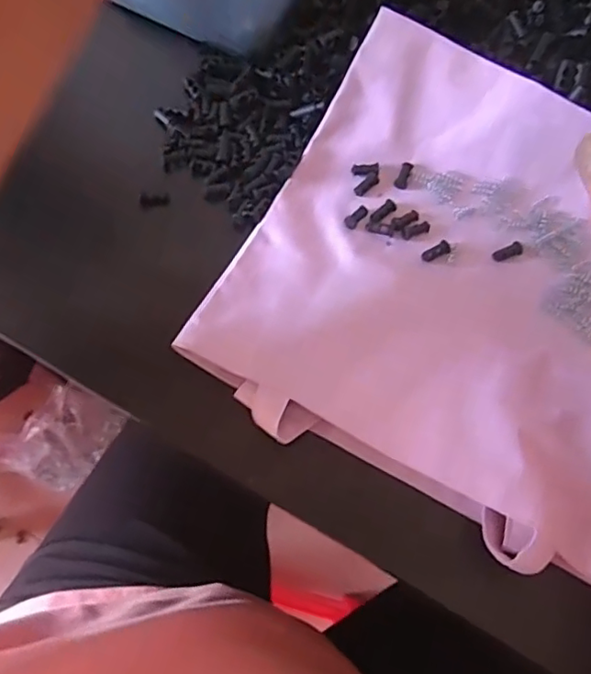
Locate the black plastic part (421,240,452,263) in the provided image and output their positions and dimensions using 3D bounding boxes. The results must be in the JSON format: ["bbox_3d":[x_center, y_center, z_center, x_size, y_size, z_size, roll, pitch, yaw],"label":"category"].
[{"bbox_3d":[0.082,-0.049,0.340,0.018,0.004,0.008,-31,73,-12],"label":"black plastic part"}]

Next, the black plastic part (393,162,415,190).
[{"bbox_3d":[0.067,-0.099,0.360,0.008,0.004,0.018,22,70,7],"label":"black plastic part"}]

